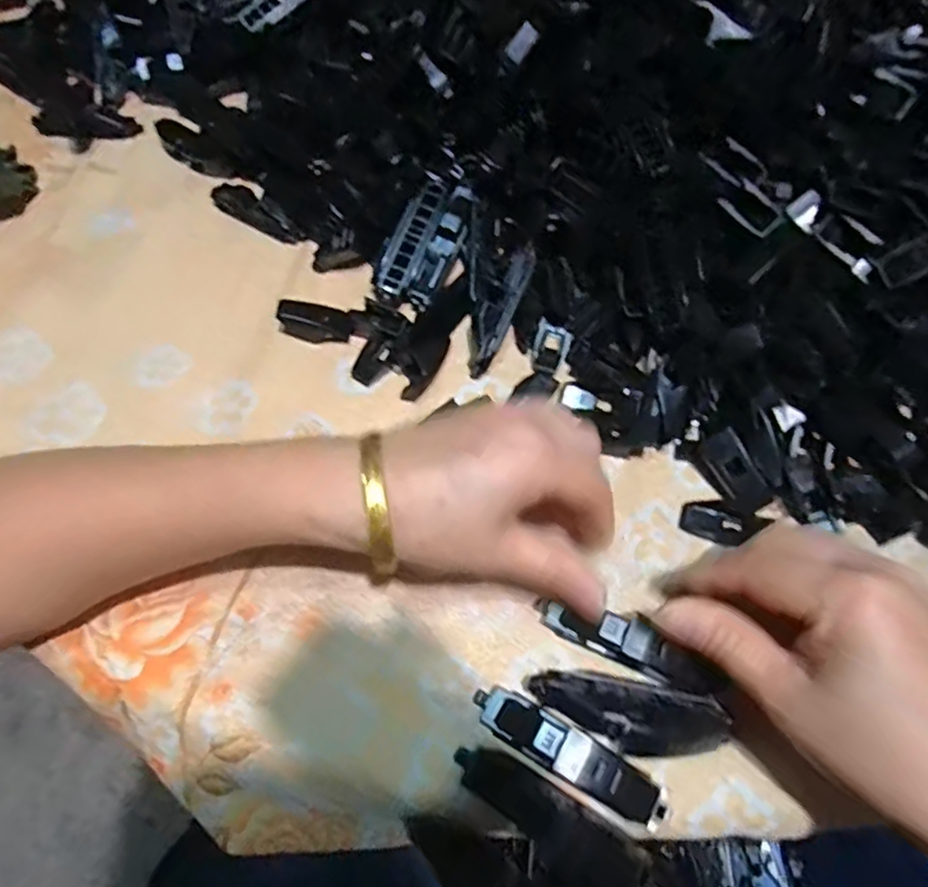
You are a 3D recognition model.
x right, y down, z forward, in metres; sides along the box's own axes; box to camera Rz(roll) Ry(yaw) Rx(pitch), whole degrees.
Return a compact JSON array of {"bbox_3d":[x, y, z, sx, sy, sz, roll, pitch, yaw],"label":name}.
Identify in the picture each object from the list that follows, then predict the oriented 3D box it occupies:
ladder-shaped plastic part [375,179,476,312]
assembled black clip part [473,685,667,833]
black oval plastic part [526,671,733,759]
[{"bbox_3d":[-0.022,-0.120,0.363,0.035,0.019,0.081,25,81,16],"label":"ladder-shaped plastic part"},{"bbox_3d":[0.042,0.125,0.247,0.081,0.006,0.019,26,66,17],"label":"assembled black clip part"},{"bbox_3d":[0.066,0.111,0.248,0.078,0.017,0.027,7,61,7],"label":"black oval plastic part"}]

